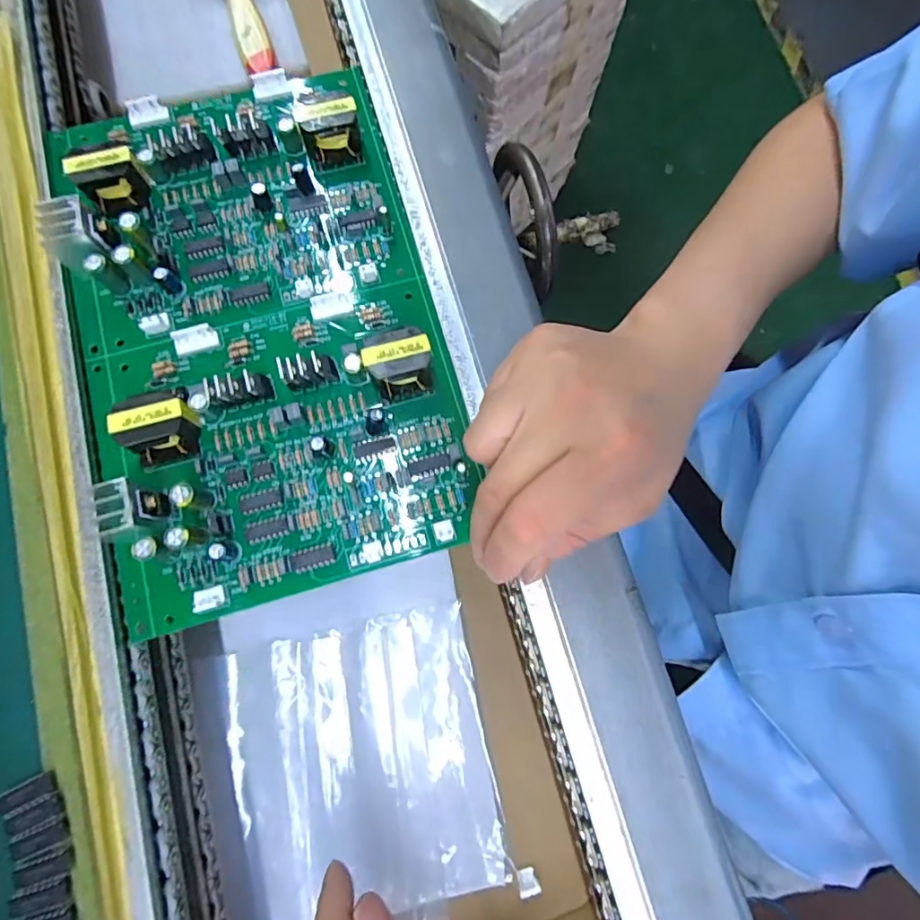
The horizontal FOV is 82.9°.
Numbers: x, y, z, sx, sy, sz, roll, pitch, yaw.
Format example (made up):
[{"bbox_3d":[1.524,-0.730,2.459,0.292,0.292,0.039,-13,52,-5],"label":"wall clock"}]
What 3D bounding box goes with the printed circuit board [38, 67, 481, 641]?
[{"bbox_3d":[-0.098,-0.069,0.240,0.156,0.024,0.255,-16,79,-5],"label":"printed circuit board"}]

